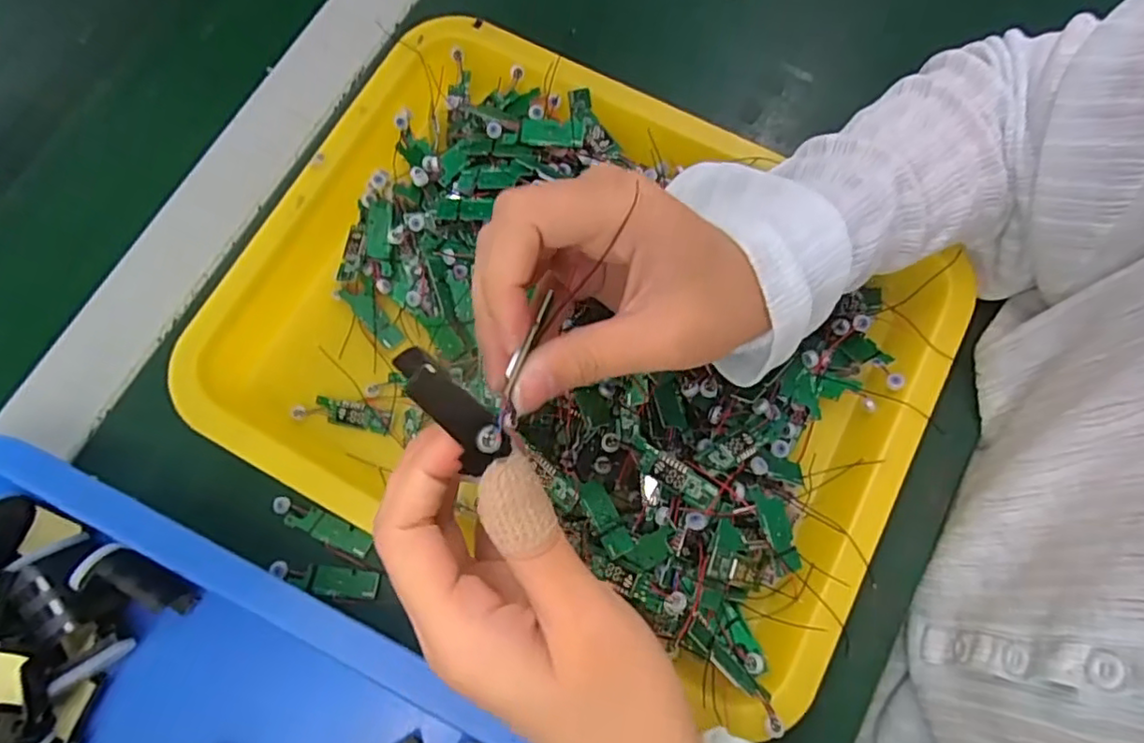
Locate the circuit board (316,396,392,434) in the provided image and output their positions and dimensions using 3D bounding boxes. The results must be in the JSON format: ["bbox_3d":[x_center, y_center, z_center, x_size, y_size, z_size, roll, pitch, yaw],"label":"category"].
[{"bbox_3d":[-0.112,0.021,0.310,0.041,0.004,0.013,13,75,4],"label":"circuit board"}]

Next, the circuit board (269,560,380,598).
[{"bbox_3d":[-0.120,0.101,0.297,0.052,0.004,0.013,7,75,3],"label":"circuit board"}]

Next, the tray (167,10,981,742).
[{"bbox_3d":[0.002,-0.025,0.303,0.328,0.043,0.255,27,77,7],"label":"tray"}]

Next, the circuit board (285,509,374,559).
[{"bbox_3d":[-0.118,0.078,0.303,0.042,0.005,0.012,21,76,6],"label":"circuit board"}]

